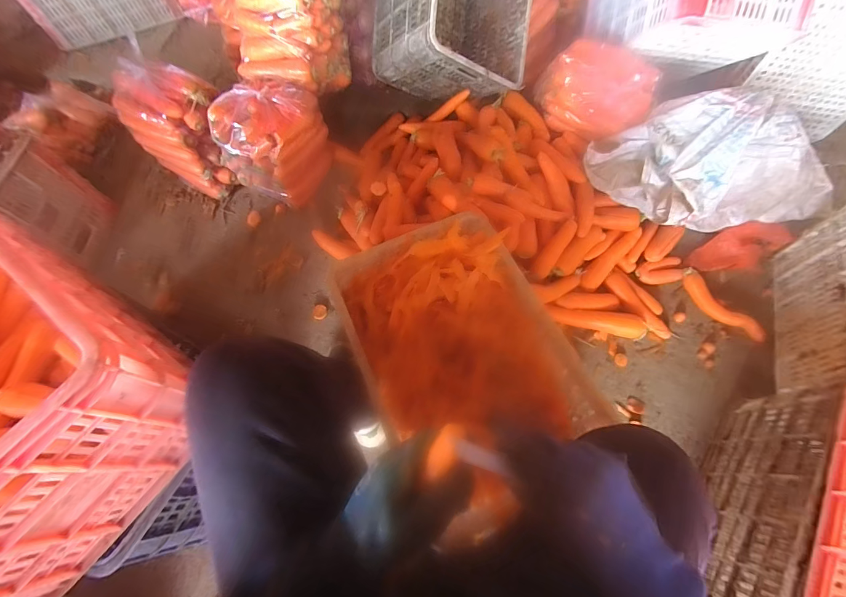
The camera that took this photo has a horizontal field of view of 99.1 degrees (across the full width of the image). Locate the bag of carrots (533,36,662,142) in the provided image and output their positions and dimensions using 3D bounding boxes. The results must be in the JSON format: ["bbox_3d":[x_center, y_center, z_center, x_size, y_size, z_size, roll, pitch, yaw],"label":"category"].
[{"bbox_3d":[0.485,-0.597,1.042,0.326,0.157,0.175,32,69,15],"label":"bag of carrots"}]

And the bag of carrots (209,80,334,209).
[{"bbox_3d":[-0.431,-0.449,1.047,0.218,0.277,0.239,24,67,12],"label":"bag of carrots"}]

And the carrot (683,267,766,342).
[{"bbox_3d":[0.777,0.023,0.946,0.062,0.034,0.236,-35,69,-14],"label":"carrot"}]

